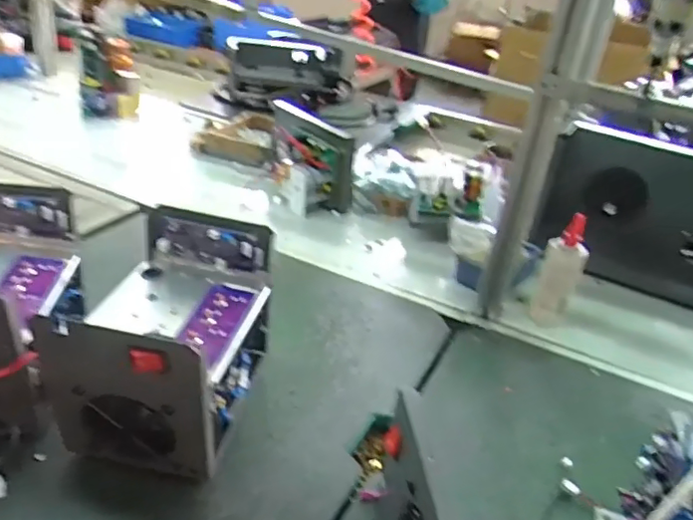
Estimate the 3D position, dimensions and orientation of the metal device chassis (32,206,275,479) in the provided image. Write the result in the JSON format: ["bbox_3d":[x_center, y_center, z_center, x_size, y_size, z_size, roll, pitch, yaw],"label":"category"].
[{"bbox_3d":[-0.180,0.090,0.614,0.151,0.190,0.227,10,30,4],"label":"metal device chassis"}]

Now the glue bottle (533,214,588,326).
[{"bbox_3d":[0.311,0.023,0.863,0.053,0.165,0.066,17,31,17],"label":"glue bottle"}]

